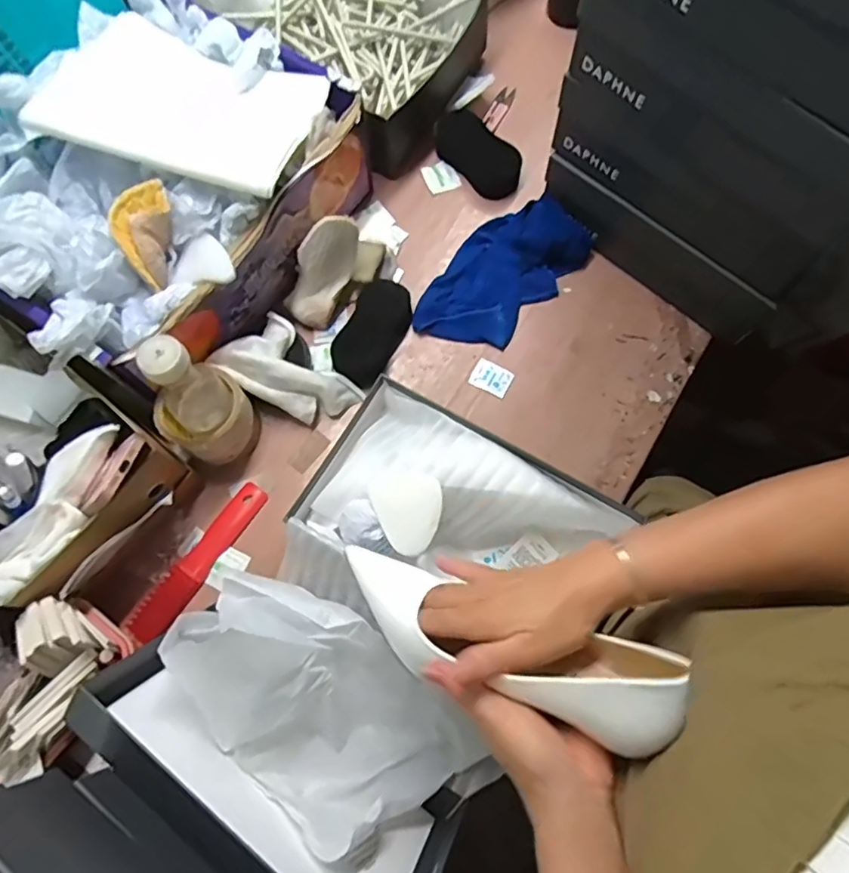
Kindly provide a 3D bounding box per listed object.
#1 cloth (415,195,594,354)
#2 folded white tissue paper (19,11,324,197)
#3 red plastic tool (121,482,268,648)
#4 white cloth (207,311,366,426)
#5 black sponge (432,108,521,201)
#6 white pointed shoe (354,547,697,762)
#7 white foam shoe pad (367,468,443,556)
[{"bbox_3d":[0.089,-0.199,0.709,0.132,0.043,0.225,42,77,12],"label":"cloth"},{"bbox_3d":[-0.245,-0.342,0.597,0.246,0.023,0.195,18,60,-1],"label":"folded white tissue paper"},{"bbox_3d":[-0.243,0.134,0.625,0.038,0.008,0.194,33,75,10],"label":"red plastic tool"},{"bbox_3d":[-0.152,-0.068,0.649,0.131,0.062,0.091,40,77,12],"label":"white cloth"},{"bbox_3d":[0.069,-0.379,0.774,0.067,0.042,0.135,-38,76,-11],"label":"black sponge"},{"bbox_3d":[0.047,0.143,0.405,0.250,0.067,0.078,17,71,32],"label":"white pointed shoe"},{"bbox_3d":[-0.013,0.067,0.551,0.064,0.010,0.080,-25,74,-7],"label":"white foam shoe pad"}]

